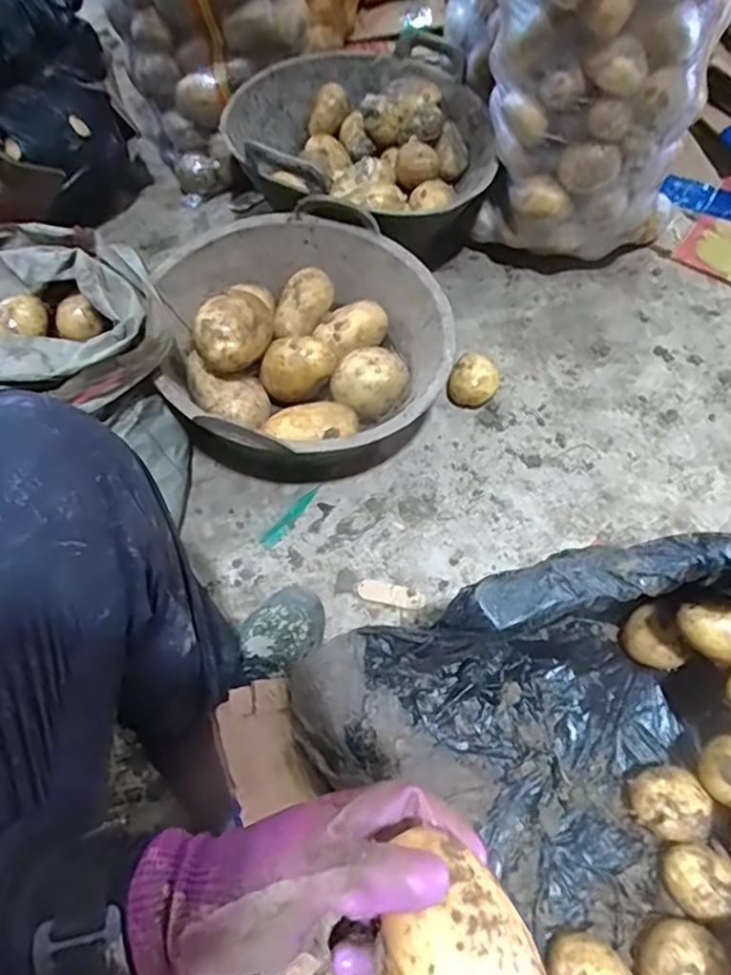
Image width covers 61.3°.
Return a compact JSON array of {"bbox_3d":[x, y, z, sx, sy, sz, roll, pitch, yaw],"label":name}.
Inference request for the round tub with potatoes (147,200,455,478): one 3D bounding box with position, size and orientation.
[{"bbox_3d":[-0.078,-0.182,0.806,0.345,0.169,0.362,1,63,-2],"label":"round tub with potatoes"}]

